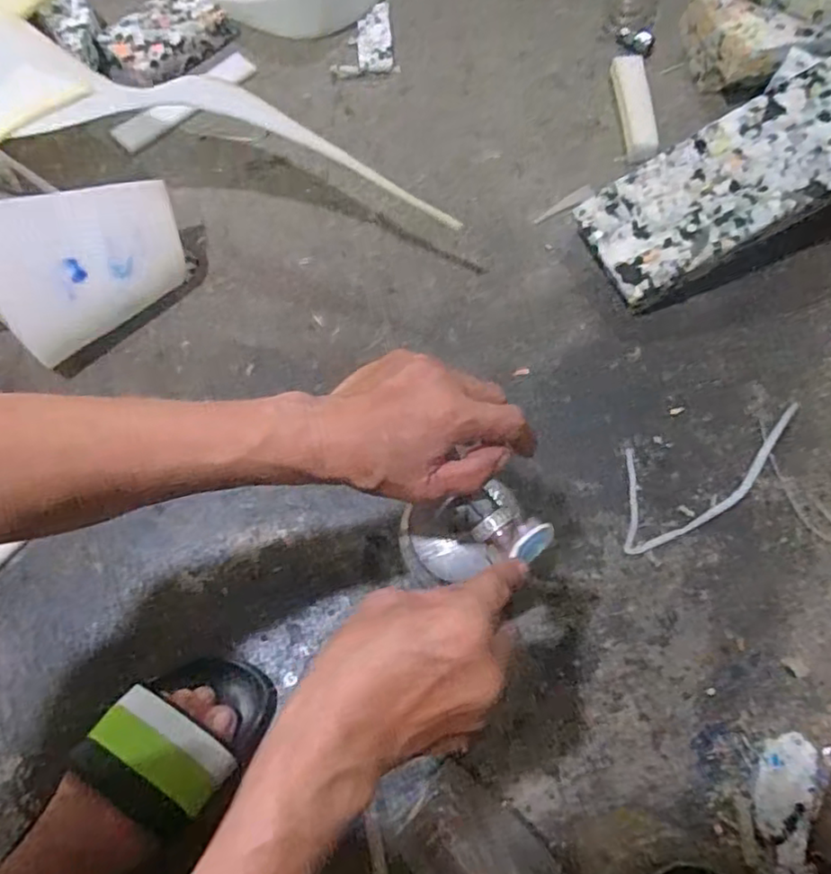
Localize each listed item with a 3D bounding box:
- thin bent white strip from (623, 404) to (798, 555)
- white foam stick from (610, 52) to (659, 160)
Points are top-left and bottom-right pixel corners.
[{"bbox_3d":[0.276,0.031,0.591,0.214,0.004,0.088,-20,69,-7],"label":"thin bent white strip"},{"bbox_3d":[0.258,-0.390,0.744,0.034,0.023,0.162,-1,68,1],"label":"white foam stick"}]

